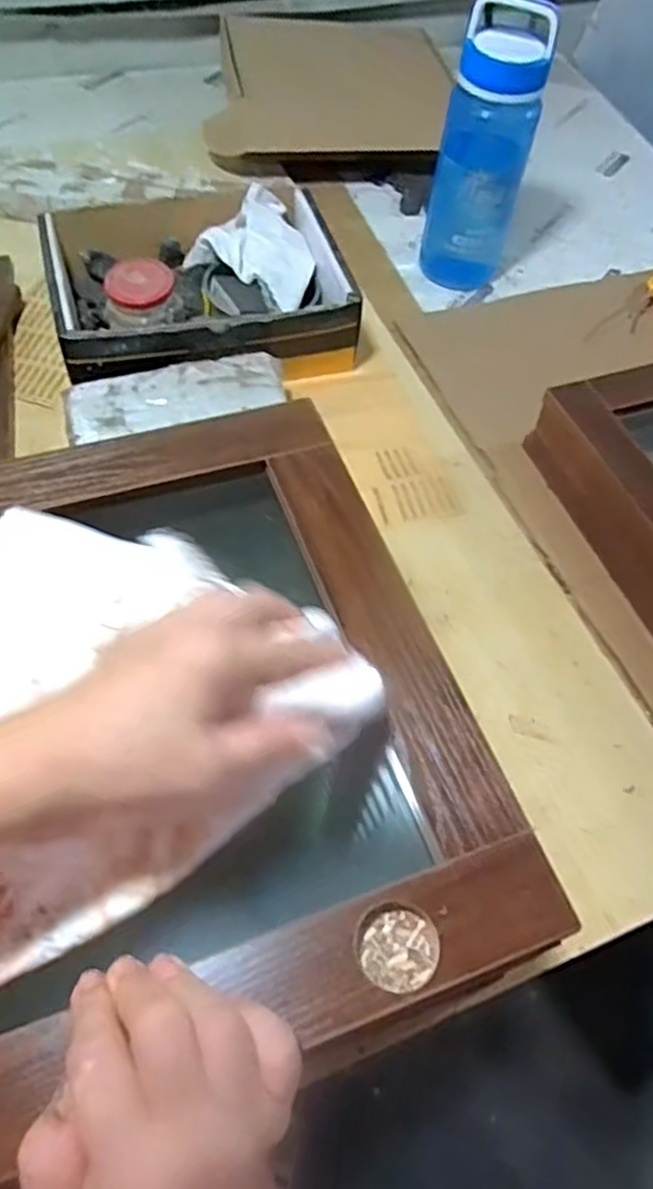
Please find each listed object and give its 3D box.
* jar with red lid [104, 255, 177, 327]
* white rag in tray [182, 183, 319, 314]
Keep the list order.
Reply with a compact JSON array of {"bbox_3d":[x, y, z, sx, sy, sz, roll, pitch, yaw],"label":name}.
[{"bbox_3d":[-0.183,-0.294,0.709,0.073,0.043,0.054,-8,59,-9],"label":"jar with red lid"},{"bbox_3d":[-0.069,-0.388,0.809,0.143,0.048,0.123,36,62,17],"label":"white rag in tray"}]

